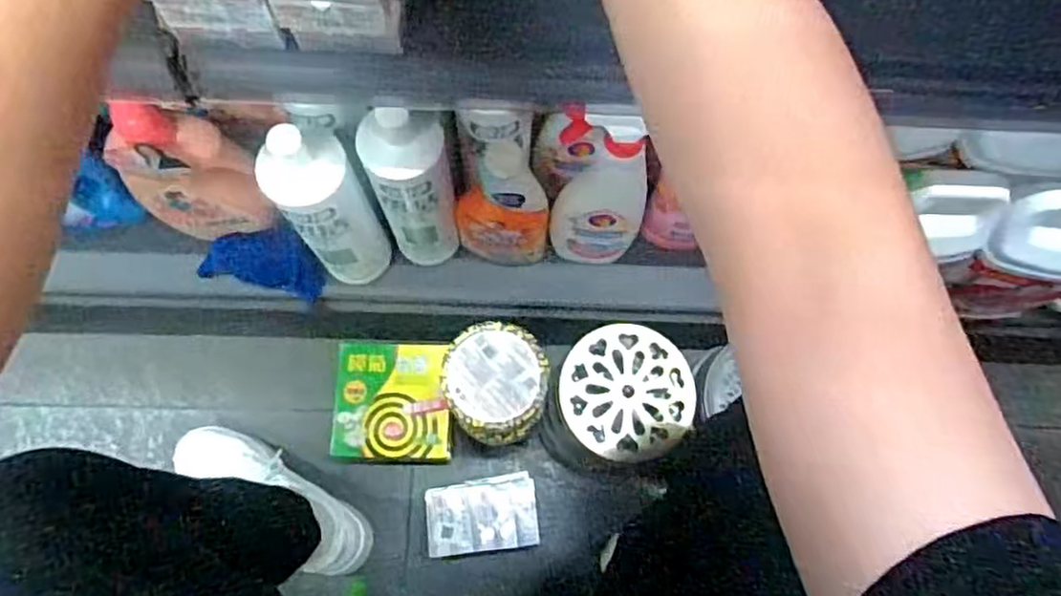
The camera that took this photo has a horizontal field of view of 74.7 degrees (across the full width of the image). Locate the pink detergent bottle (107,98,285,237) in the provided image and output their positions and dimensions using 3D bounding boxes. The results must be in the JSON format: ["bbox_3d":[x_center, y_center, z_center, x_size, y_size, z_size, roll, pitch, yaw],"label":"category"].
[{"bbox_3d":[-0.336,-0.117,0.685,0.135,0.199,0.064,-10,74,-4],"label":"pink detergent bottle"}]

